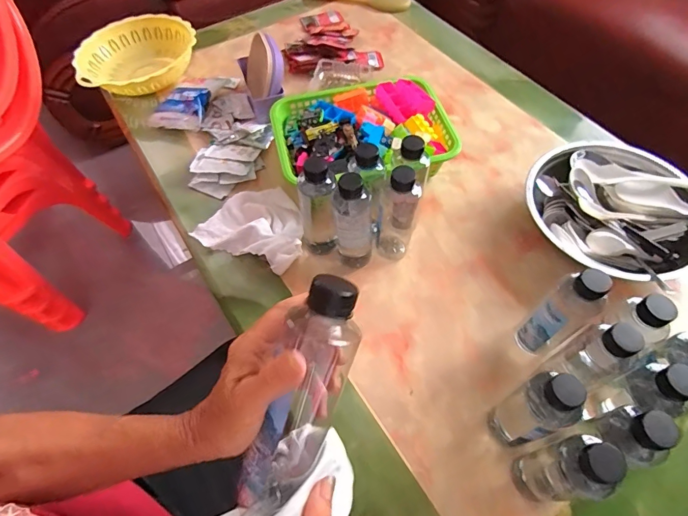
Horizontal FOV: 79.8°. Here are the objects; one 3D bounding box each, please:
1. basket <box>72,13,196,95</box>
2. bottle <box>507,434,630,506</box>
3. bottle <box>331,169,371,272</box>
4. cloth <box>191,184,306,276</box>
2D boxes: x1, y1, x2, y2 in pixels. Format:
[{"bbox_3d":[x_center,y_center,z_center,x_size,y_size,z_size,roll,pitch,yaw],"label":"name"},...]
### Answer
[{"bbox_3d":[-0.439,-0.427,0.900,0.238,0.077,0.238,-20,60,-10],"label":"basket"},{"bbox_3d":[0.218,0.219,0.417,0.048,0.169,0.050,-2,58,3],"label":"bottle"},{"bbox_3d":[0.014,-0.055,0.591,0.055,0.171,0.060,-4,58,1],"label":"bottle"},{"bbox_3d":[-0.136,-0.061,0.677,0.191,0.032,0.146,24,63,17],"label":"cloth"}]

